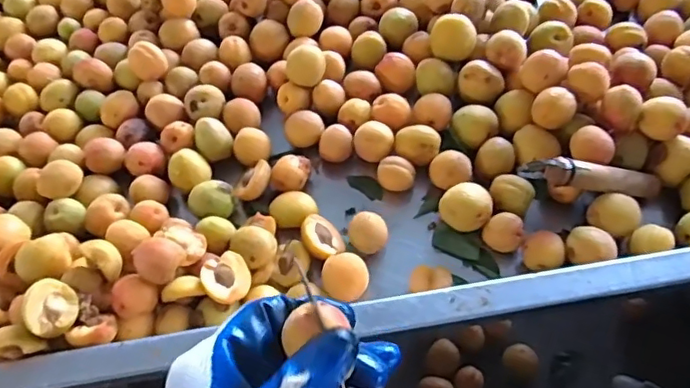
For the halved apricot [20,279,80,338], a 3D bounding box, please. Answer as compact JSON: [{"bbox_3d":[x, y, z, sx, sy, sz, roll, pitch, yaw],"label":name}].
[{"bbox_3d":[-0.224,0.087,0.434,0.038,0.018,0.043,17,57,-33],"label":"halved apricot"}]

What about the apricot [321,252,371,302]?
[{"bbox_3d":[0.001,0.074,0.483,0.038,0.034,0.041,-1,59,2],"label":"apricot"}]

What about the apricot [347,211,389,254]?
[{"bbox_3d":[0.021,0.038,0.506,0.034,0.029,0.033,5,59,6],"label":"apricot"}]

